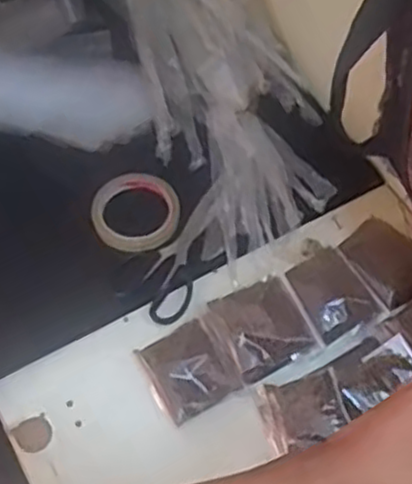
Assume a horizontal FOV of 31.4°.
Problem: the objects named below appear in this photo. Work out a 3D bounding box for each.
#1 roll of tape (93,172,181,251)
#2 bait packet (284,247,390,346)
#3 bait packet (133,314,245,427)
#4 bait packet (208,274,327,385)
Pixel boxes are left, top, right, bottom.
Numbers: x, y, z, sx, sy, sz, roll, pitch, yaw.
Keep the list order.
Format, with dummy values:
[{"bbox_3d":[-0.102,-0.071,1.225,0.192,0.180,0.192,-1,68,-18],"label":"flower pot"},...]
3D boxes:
[{"bbox_3d":[-0.078,-0.037,0.813,0.096,0.021,0.099,0,59,-1],"label":"roll of tape"},{"bbox_3d":[0.129,0.051,0.747,0.071,0.013,0.095,-29,63,-17],"label":"bait packet"},{"bbox_3d":[-0.017,0.124,0.723,0.081,0.012,0.086,-27,63,-16],"label":"bait packet"},{"bbox_3d":[0.058,0.081,0.734,0.085,0.028,0.092,-22,62,-14],"label":"bait packet"}]

